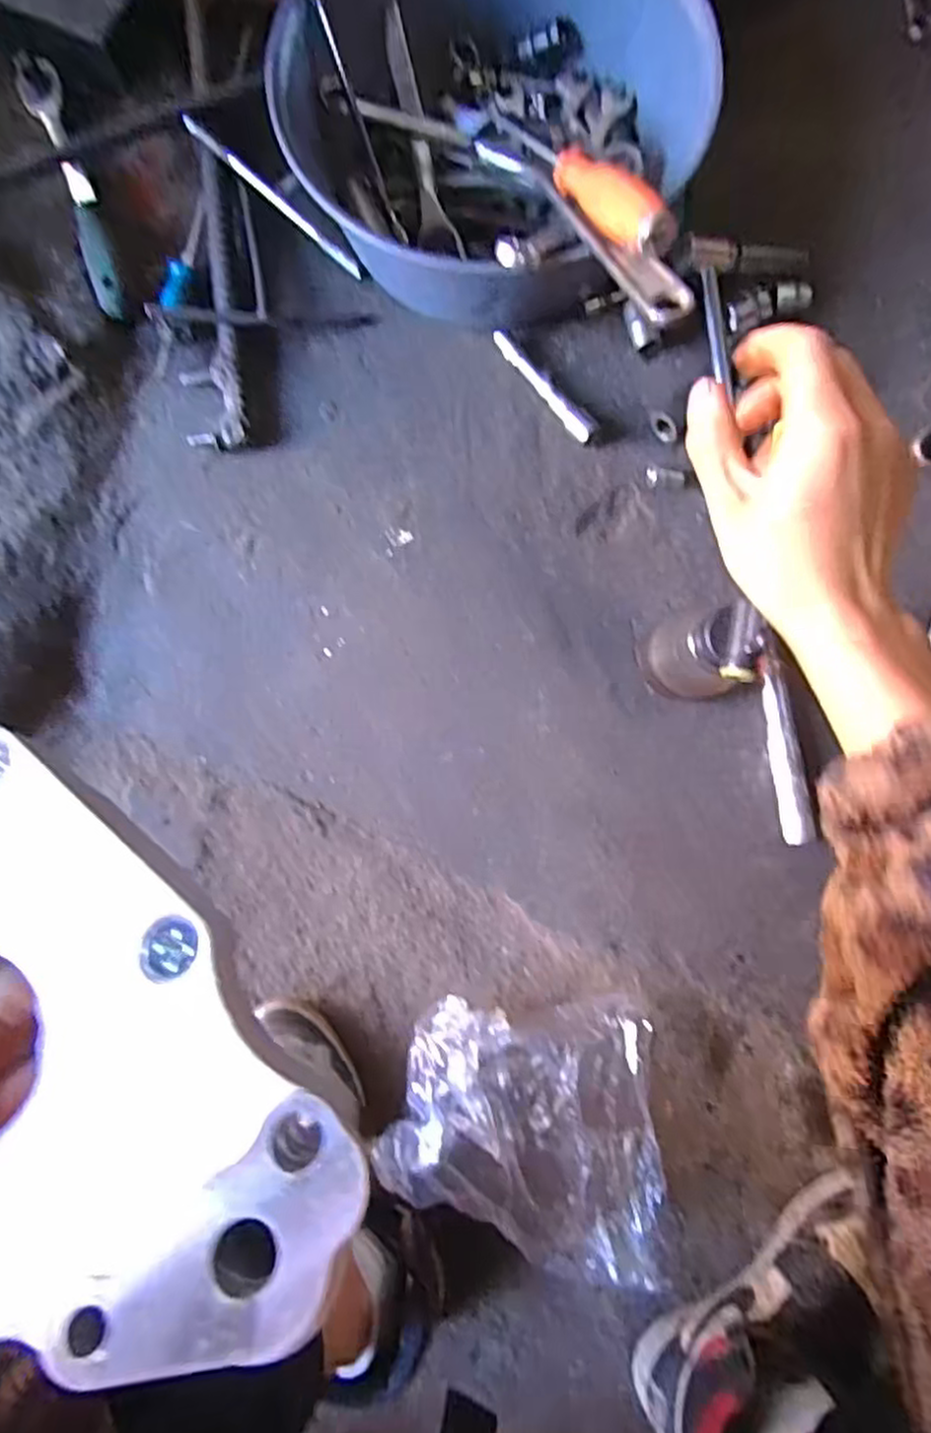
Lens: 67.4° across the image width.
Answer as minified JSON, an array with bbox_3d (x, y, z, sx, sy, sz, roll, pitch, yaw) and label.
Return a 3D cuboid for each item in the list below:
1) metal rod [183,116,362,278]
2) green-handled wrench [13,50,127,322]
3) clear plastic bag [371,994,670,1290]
[{"bbox_3d":[-0.163,-0.442,0.597,0.182,0.009,0.012,39,87,-6],"label":"metal rod"},{"bbox_3d":[-0.331,-0.452,0.596,0.034,0.026,0.236,-22,83,0],"label":"green-handled wrench"},{"bbox_3d":[0.048,0.328,0.549,0.213,0.089,0.204,2,83,2],"label":"clear plastic bag"}]

